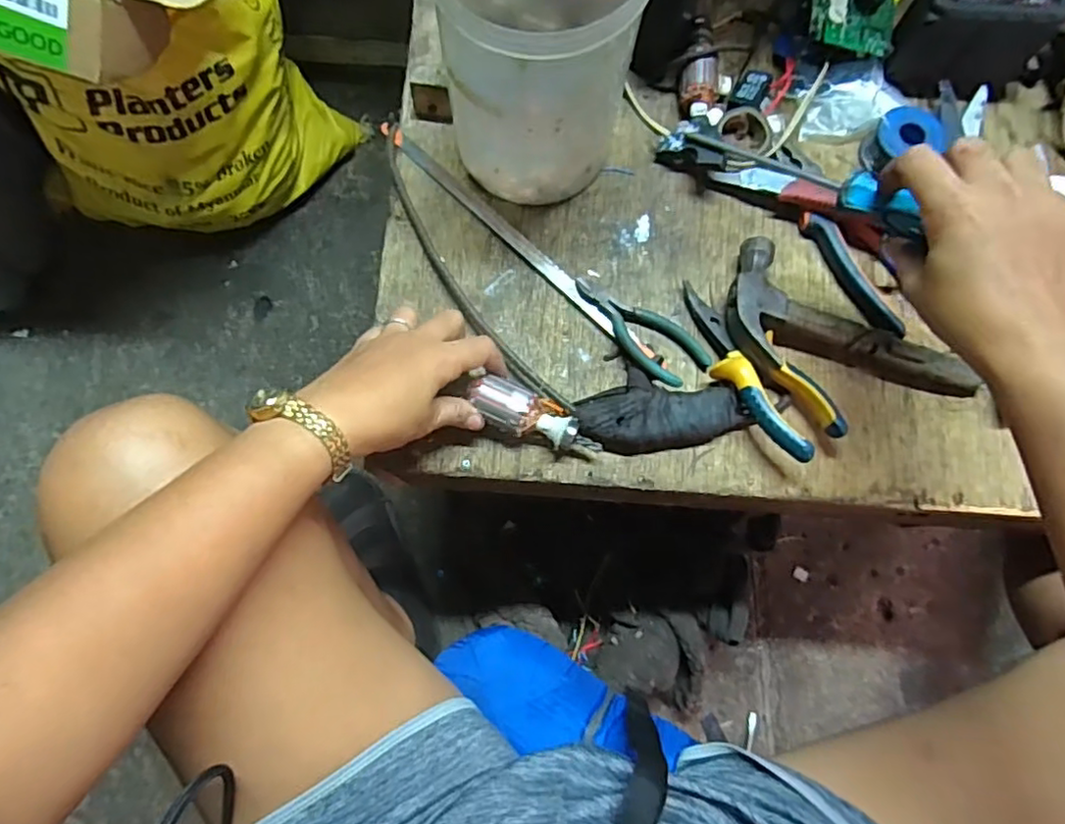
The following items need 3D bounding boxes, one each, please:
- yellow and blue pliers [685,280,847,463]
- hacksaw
[{"bbox_3d":[0.165,-0.032,0.467,0.054,0.036,0.145,-32,80,-8],"label":"yellow and blue pliers"},{"bbox_3d":[-0.004,-0.083,0.488,0.357,0.027,0.094,40,79,7],"label":"hacksaw"}]

